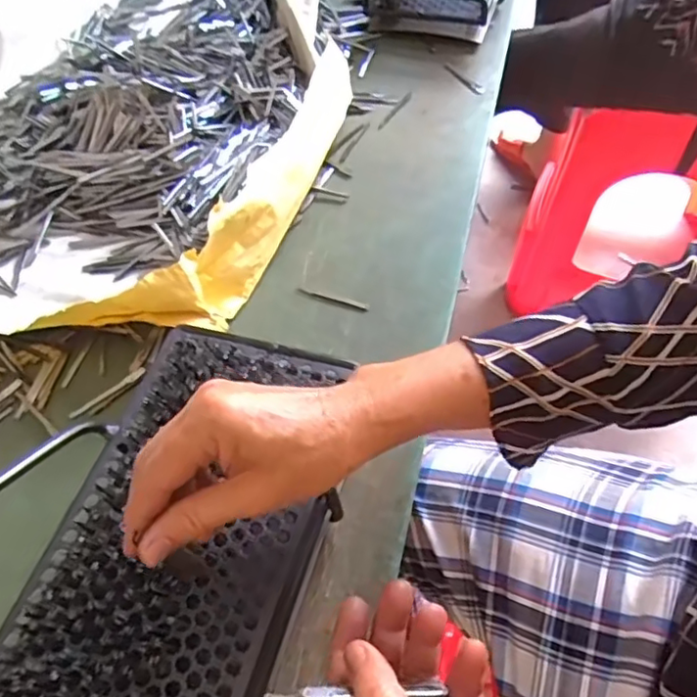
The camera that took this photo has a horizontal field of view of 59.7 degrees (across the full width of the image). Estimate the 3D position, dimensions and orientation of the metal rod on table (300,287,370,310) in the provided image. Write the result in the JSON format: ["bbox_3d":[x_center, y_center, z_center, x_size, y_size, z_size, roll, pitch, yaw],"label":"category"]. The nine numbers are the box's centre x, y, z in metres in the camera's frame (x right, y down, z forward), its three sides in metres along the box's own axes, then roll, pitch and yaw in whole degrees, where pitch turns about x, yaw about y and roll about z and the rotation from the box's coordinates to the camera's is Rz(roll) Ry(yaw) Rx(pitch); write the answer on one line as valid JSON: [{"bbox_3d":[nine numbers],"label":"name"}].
[{"bbox_3d":[-0.013,-0.044,0.526,0.064,0.004,0.006,16,60,13],"label":"metal rod on table"}]

